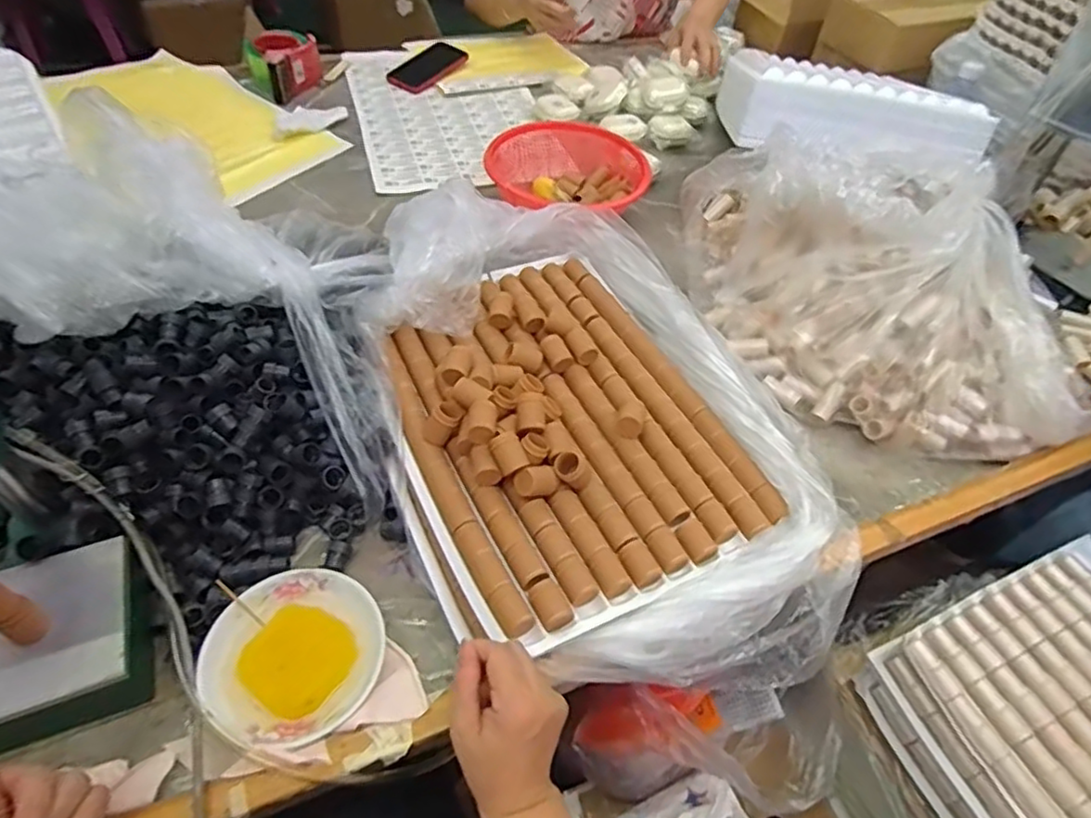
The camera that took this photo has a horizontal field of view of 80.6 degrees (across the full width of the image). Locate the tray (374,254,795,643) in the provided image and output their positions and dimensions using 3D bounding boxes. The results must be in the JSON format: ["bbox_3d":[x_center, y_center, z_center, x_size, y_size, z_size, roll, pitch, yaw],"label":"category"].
[{"bbox_3d":[0.002,-0.011,0.636,0.316,0.064,0.408,-18,54,-18],"label":"tray"}]

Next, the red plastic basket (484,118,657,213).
[{"bbox_3d":[0.030,-0.348,0.970,0.230,0.076,0.269,3,49,-2],"label":"red plastic basket"}]

